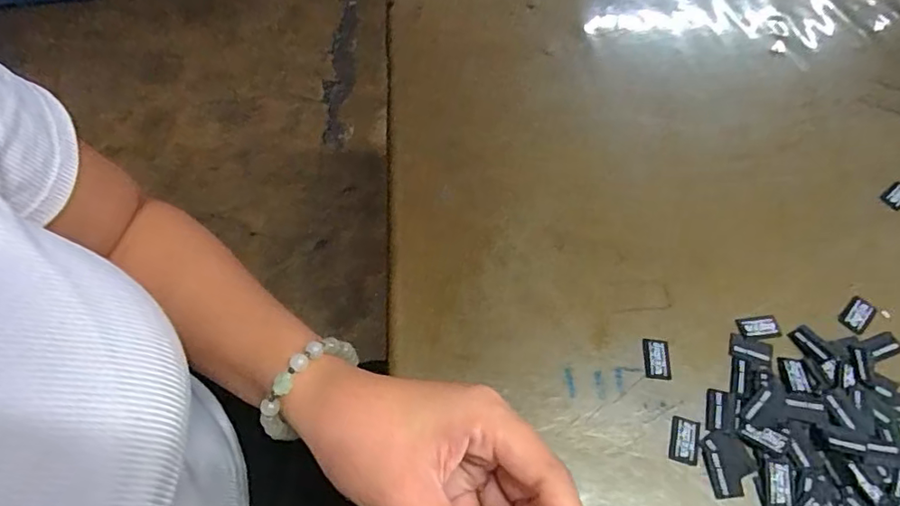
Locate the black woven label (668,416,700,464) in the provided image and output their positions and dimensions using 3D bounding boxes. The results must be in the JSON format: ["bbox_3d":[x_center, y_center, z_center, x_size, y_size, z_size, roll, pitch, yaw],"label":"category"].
[{"bbox_3d":[0.130,0.104,0.297,0.015,0.004,0.024,16,61,9],"label":"black woven label"}]

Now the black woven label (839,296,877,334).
[{"bbox_3d":[0.254,0.038,0.333,0.027,0.004,0.015,-38,67,-20],"label":"black woven label"}]

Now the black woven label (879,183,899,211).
[{"bbox_3d":[0.318,-0.041,0.379,0.022,0.004,0.015,-40,74,-8],"label":"black woven label"}]

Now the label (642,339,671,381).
[{"bbox_3d":[0.124,0.063,0.320,0.015,0.004,0.024,5,60,2],"label":"label"}]

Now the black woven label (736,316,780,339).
[{"bbox_3d":[0.192,0.046,0.331,0.026,0.004,0.014,-2,60,-2],"label":"black woven label"}]

